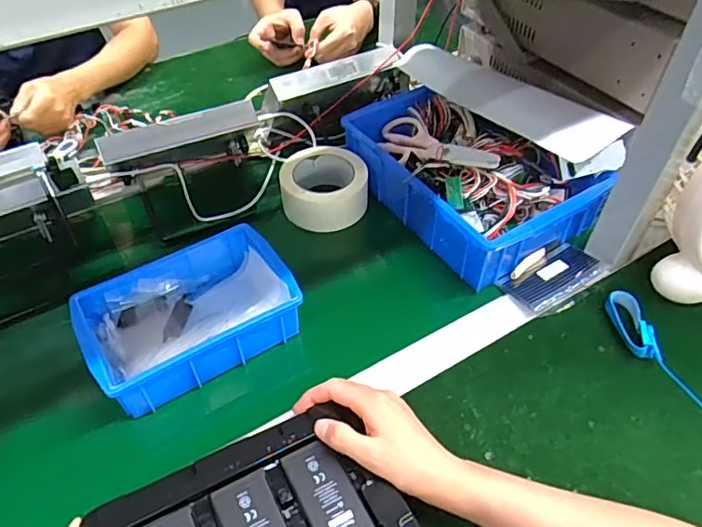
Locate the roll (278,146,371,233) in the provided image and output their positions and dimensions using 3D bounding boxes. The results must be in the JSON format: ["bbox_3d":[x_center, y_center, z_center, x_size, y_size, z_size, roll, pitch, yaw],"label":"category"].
[{"bbox_3d":[-0.034,-0.100,0.705,0.112,0.058,0.112,0,48,0],"label":"roll"}]

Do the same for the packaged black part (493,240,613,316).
[{"bbox_3d":[0.232,0.014,0.609,0.118,0.020,0.066,-27,54,-22],"label":"packaged black part"}]

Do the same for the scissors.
[{"bbox_3d":[0.102,-0.145,0.670,0.067,0.025,0.192,-30,37,-24],"label":"scissors"}]

